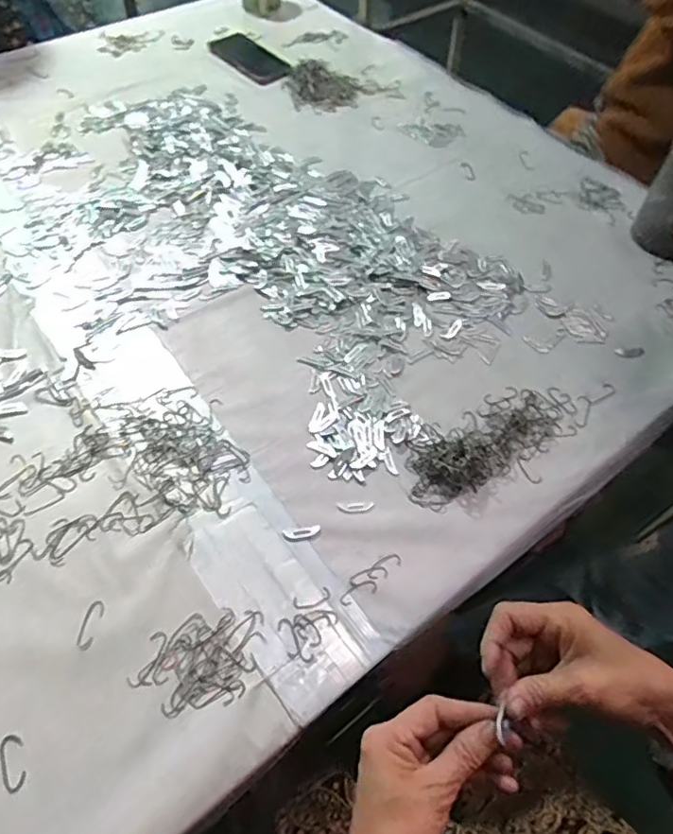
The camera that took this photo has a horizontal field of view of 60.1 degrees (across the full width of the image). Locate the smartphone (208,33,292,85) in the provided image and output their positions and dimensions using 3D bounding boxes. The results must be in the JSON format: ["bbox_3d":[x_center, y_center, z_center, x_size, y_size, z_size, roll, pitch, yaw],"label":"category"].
[{"bbox_3d":[-0.156,-0.649,1.050,0.072,0.014,0.179,-35,63,-22],"label":"smartphone"}]

